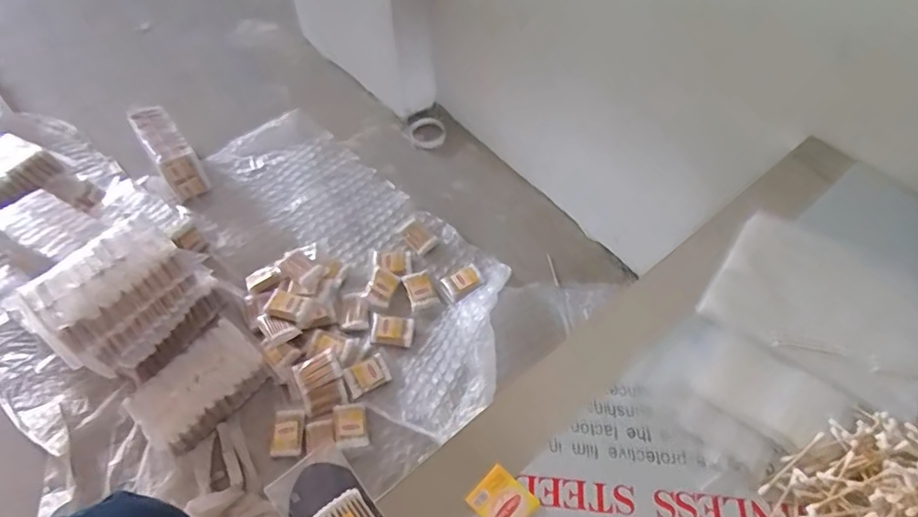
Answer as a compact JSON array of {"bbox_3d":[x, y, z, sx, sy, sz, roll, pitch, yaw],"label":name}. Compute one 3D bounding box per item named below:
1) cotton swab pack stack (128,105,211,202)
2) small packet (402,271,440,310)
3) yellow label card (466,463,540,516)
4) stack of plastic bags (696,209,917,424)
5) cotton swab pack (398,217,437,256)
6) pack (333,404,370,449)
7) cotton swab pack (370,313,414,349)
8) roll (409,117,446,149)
[{"bbox_3d":[-0.648,-0.239,1.241,0.085,0.115,0.207,-32,62,-19],"label":"cotton swab pack stack"},{"bbox_3d":[-0.074,0.059,1.064,0.052,0.011,0.072,-17,58,-10],"label":"small packet"},{"bbox_3d":[0.035,0.196,0.448,0.046,0.007,0.041,38,66,25],"label":"yellow label card"},{"bbox_3d":[0.359,0.042,0.545,0.192,0.013,0.167,31,63,22],"label":"stack of plastic bags"},{"bbox_3d":[-0.087,-0.047,1.137,0.050,0.015,0.080,-39,64,-22],"label":"cotton swab pack"},{"bbox_3d":[-0.179,0.276,0.928,0.051,0.028,0.074,-11,57,-6],"label":"pack"},{"bbox_3d":[-0.123,0.133,1.021,0.078,0.015,0.056,5,56,4],"label":"cotton swab pack"},{"bbox_3d":[-0.075,-0.295,1.312,0.083,0.023,0.102,-14,57,-8],"label":"roll"}]

